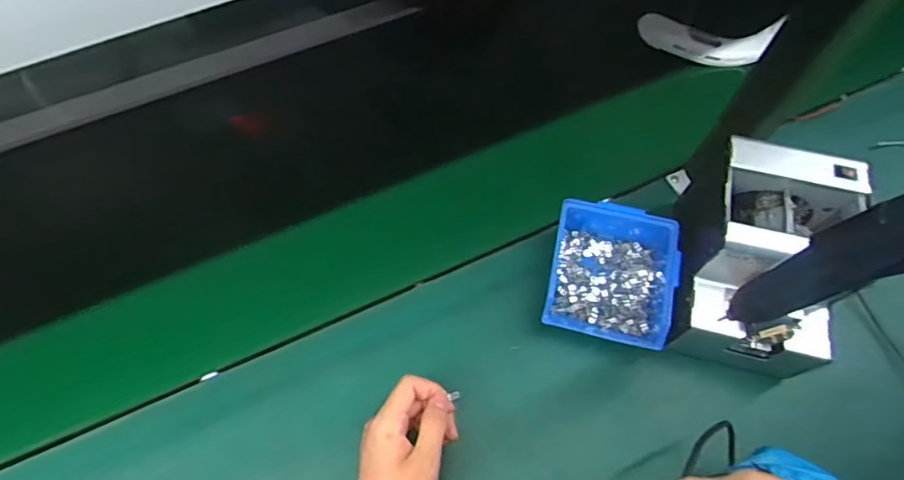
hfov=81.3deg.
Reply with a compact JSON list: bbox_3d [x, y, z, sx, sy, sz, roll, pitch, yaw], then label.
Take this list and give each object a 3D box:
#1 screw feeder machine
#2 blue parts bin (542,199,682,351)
[{"bbox_3d":[0.309,0.006,0.527,0.147,0.131,0.216,13,65,6],"label":"screw feeder machine"},{"bbox_3d":[0.169,0.031,0.562,0.124,0.058,0.152,12,65,6],"label":"blue parts bin"}]

